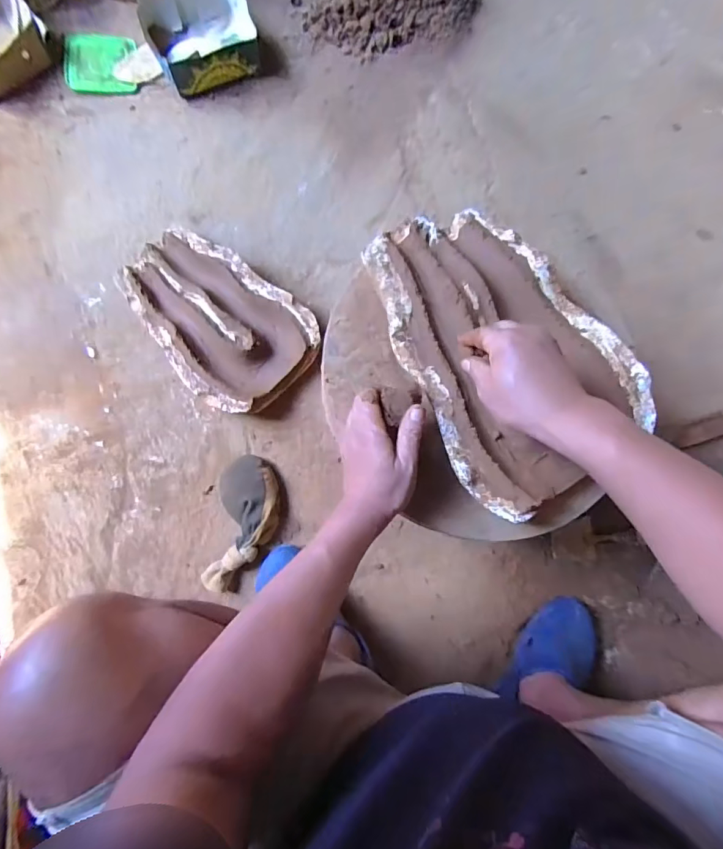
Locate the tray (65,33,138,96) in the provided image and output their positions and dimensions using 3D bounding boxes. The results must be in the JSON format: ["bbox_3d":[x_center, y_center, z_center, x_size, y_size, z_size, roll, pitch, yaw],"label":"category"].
[{"bbox_3d":[-0.531,-0.735,0.897,0.134,0.027,0.109,-1,81,-5],"label":"tray"}]

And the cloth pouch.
[{"bbox_3d":[-0.194,0.164,0.738,0.101,0.044,0.215,8,78,-4],"label":"cloth pouch"}]

